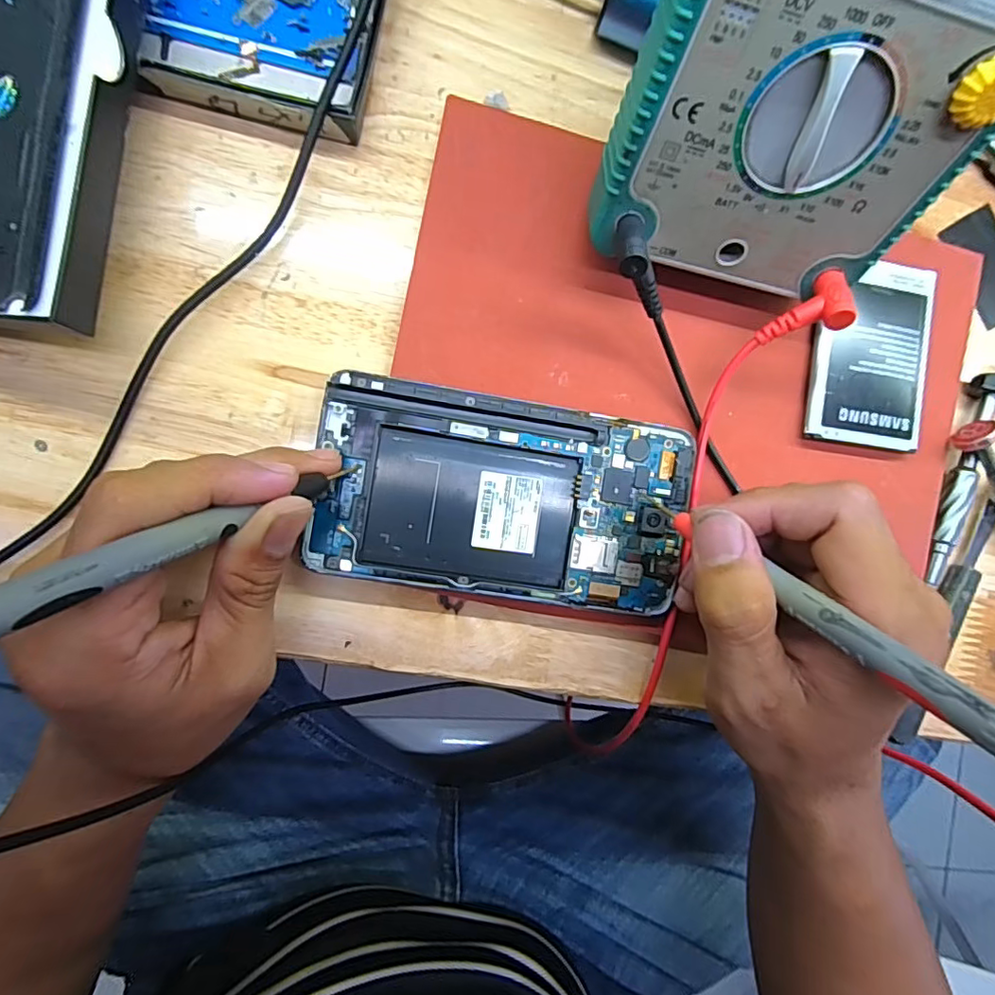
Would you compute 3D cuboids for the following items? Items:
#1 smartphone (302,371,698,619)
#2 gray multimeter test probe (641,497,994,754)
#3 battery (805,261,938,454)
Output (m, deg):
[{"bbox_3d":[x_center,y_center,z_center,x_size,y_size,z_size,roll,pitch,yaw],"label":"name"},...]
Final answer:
[{"bbox_3d":[0.004,0.001,0.221,0.144,0.006,0.077,9,89,-8],"label":"smartphone"},{"bbox_3d":[0.094,0.035,0.166,0.010,0.148,0.010,-37,125,-6],"label":"gray multimeter test probe"},{"bbox_3d":[0.160,-0.062,0.242,0.052,0.009,0.079,5,90,-8],"label":"battery"}]

